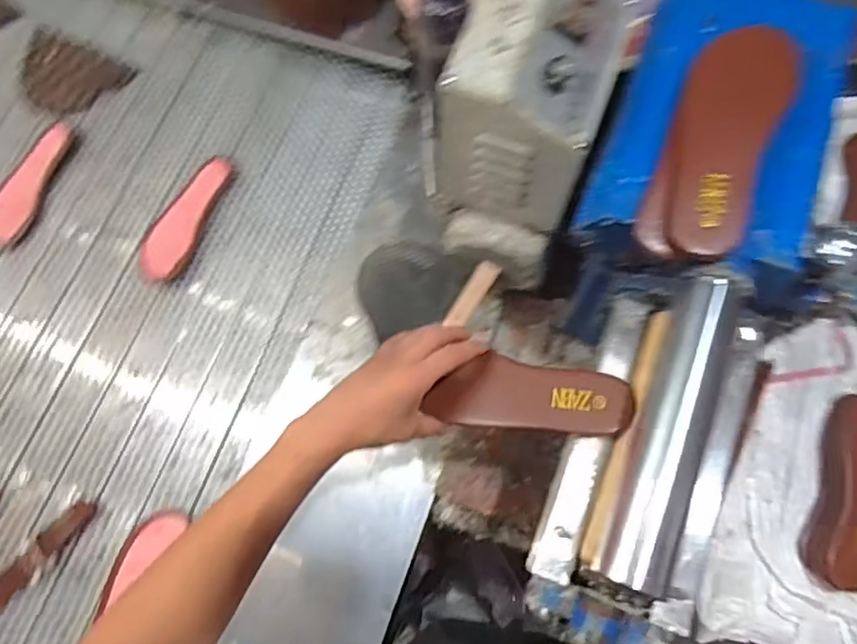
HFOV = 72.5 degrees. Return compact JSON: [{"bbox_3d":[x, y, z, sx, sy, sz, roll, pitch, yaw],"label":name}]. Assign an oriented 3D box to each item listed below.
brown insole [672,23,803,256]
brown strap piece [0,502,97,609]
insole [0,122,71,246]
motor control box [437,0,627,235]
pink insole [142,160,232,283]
[{"bbox_3d":[0.248,-0.152,0.480,0.079,0.015,0.200,14,78,14],"label":"brown insole"},{"bbox_3d":[-0.547,0.337,0.772,0.033,0.007,0.240,40,78,12],"label":"brown strap piece"},{"bbox_3d":[-0.644,-0.224,0.934,0.070,0.008,0.214,15,74,5],"label":"insole"},{"bbox_3d":[0.113,-0.236,0.618,0.144,0.198,0.186,21,75,7],"label":"motor control box"},{"bbox_3d":[-0.385,-0.168,0.923,0.073,0.008,0.224,18,74,6],"label":"pink insole"}]

